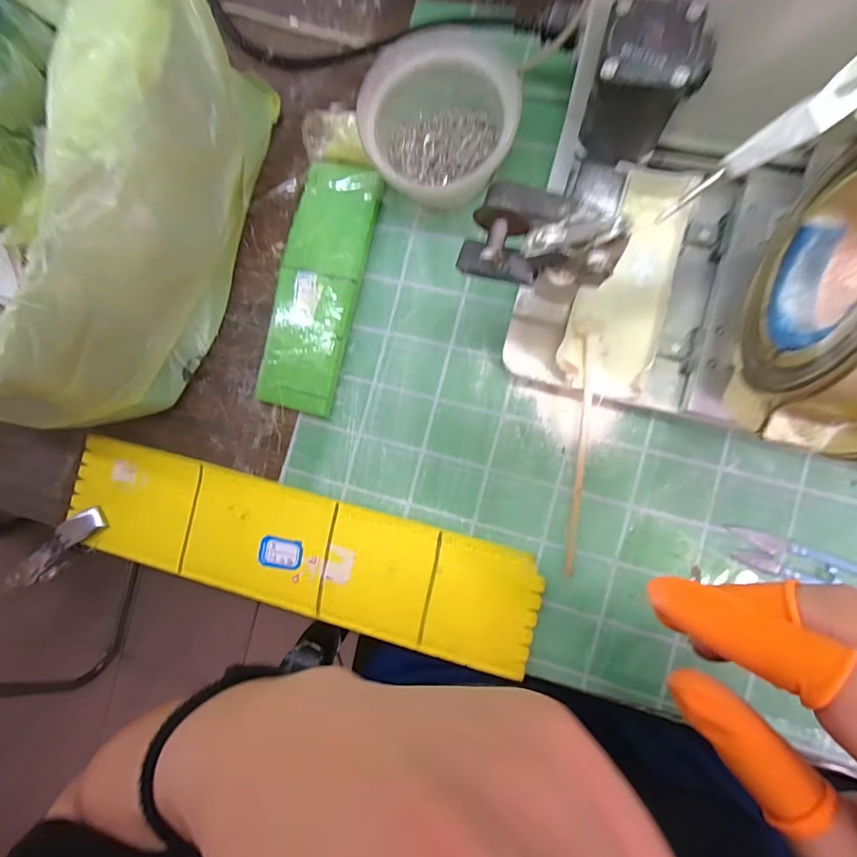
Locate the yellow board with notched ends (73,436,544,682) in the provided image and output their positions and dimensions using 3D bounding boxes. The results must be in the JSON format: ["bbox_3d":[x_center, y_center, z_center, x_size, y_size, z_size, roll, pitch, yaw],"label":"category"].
[{"bbox_3d":[-0.097,0.084,0.313,0.339,0.012,0.079,14,87,7],"label":"yellow board with notched ends"}]

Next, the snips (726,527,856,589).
[{"bbox_3d":[0.241,0.086,0.272,0.099,0.011,0.023,16,88,7],"label":"snips"}]

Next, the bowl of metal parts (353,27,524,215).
[{"bbox_3d":[0.009,-0.197,0.296,0.095,0.053,0.096,0,86,6],"label":"bowl of metal parts"}]

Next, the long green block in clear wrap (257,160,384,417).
[{"bbox_3d":[-0.080,-0.103,0.321,0.059,0.019,0.177,14,87,7],"label":"long green block in clear wrap"}]

